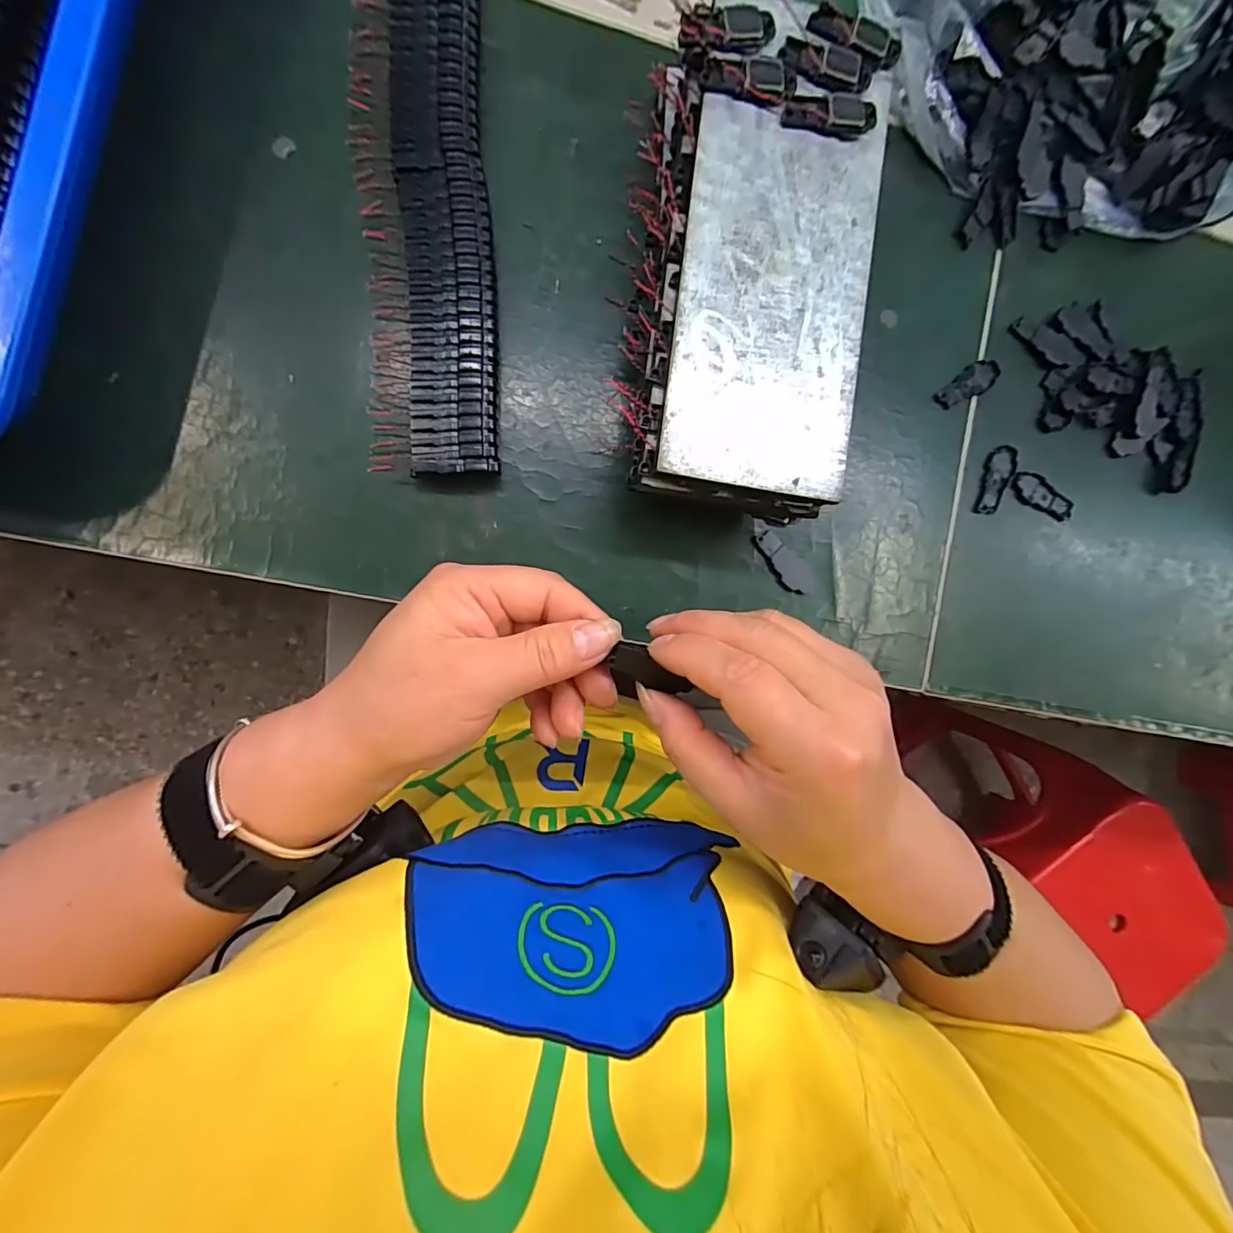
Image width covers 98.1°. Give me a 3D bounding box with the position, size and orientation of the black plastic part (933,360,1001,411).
[{"bbox_3d":[0.194,-0.128,0.294,0.042,0.004,0.016,-29,96,-7],"label":"black plastic part"}]

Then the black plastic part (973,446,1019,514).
[{"bbox_3d":[0.213,-0.076,0.298,0.016,0.004,0.040,15,90,-9],"label":"black plastic part"}]

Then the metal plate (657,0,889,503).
[{"bbox_3d":[0.067,-0.148,0.217,0.078,0.004,0.191,7,91,-9],"label":"metal plate"}]

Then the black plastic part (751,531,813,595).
[{"bbox_3d":[0.087,-0.028,0.279,0.016,0.004,0.040,-38,97,-5],"label":"black plastic part"}]

